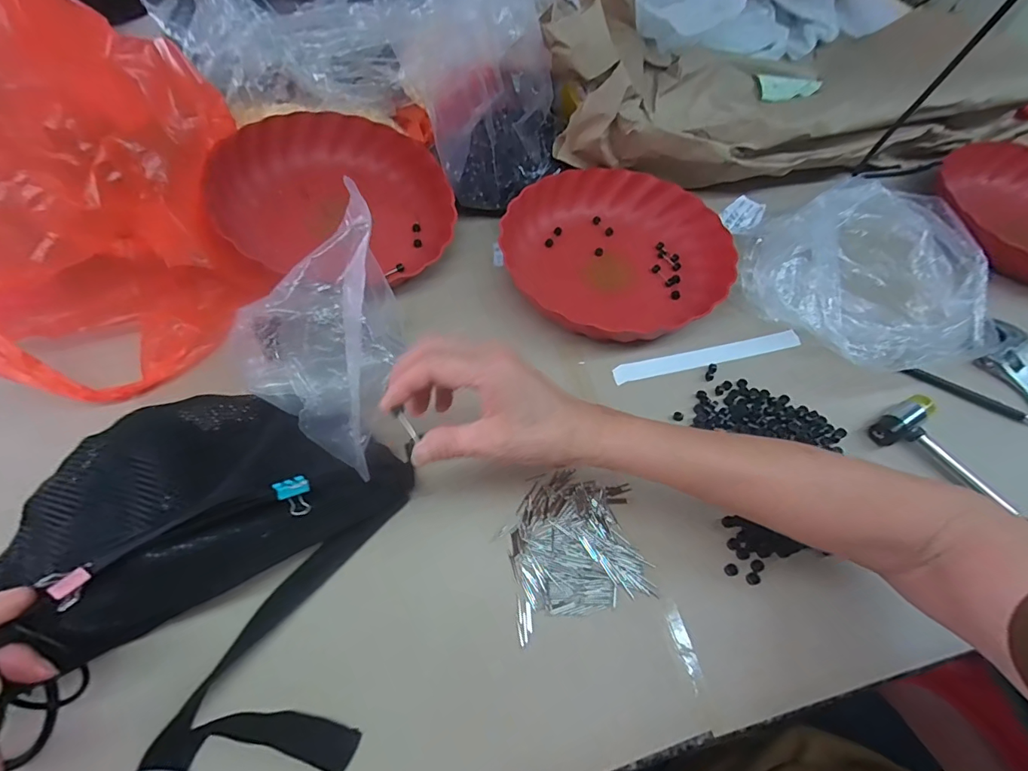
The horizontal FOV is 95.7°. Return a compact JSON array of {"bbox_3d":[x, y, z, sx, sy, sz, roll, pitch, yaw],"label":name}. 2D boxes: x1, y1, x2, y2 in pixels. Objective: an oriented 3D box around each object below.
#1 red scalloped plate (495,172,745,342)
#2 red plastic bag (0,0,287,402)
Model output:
[{"bbox_3d":[0.108,-0.146,0.517,0.218,0.059,0.229,2,59,-3],"label":"red scalloped plate"},{"bbox_3d":[-0.423,-0.164,0.399,0.343,0.212,0.319,-22,62,-16],"label":"red plastic bag"}]

